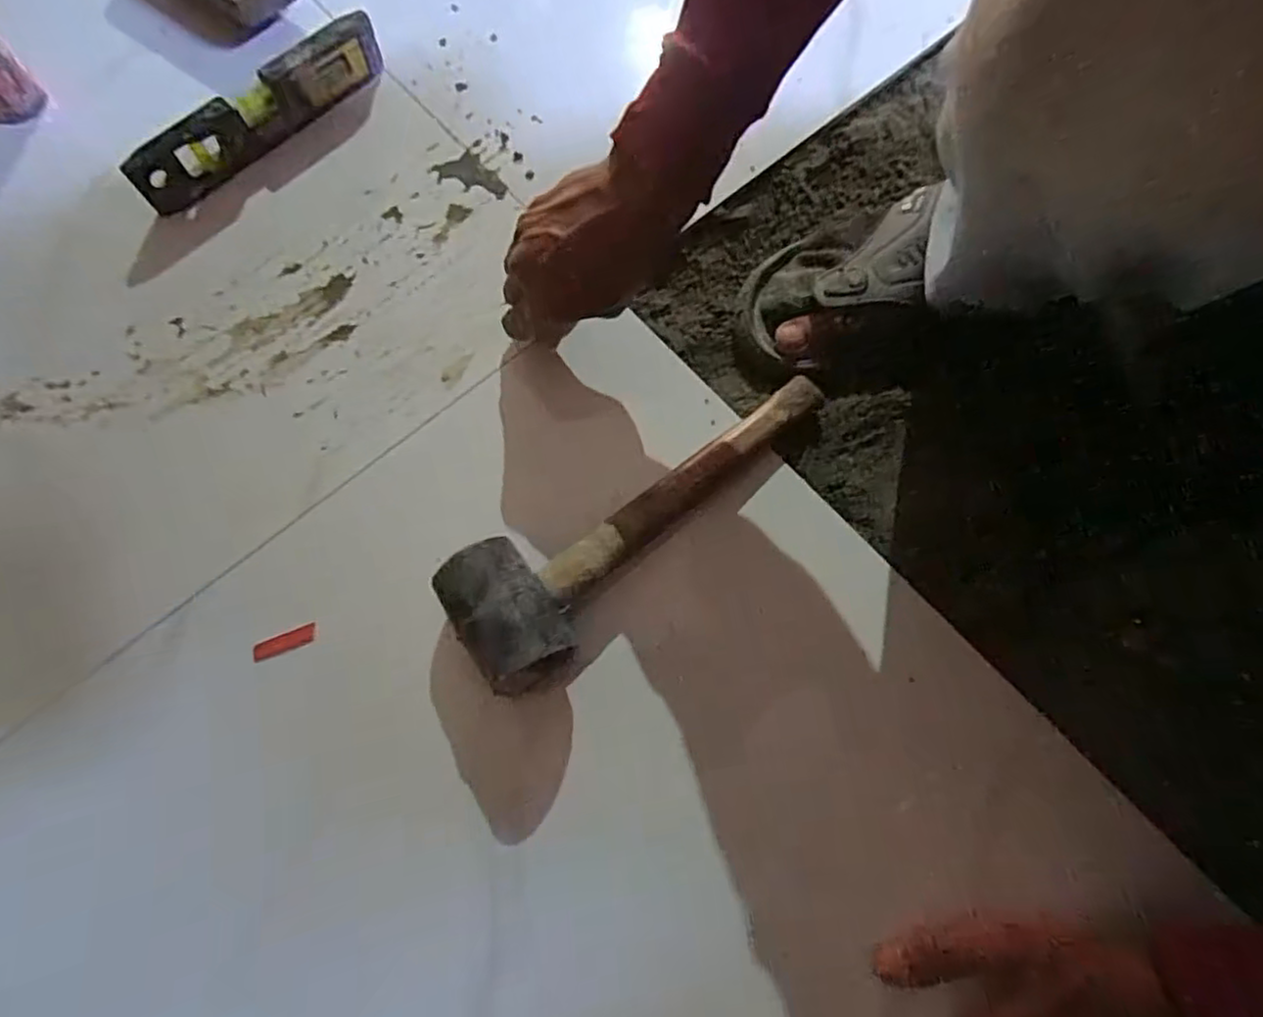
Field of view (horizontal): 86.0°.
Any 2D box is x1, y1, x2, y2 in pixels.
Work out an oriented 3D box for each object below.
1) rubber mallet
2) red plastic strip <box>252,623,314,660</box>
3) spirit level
[{"bbox_3d":[0.022,0.008,0.406,0.266,0.065,0.080,-31,75,-10],"label":"rubber mallet"},{"bbox_3d":[-0.206,0.079,0.401,0.037,0.004,0.011,-20,74,-7],"label":"red plastic strip"},{"bbox_3d":[-0.268,-0.288,0.493,0.203,0.043,0.021,-41,77,-13],"label":"spirit level"}]

